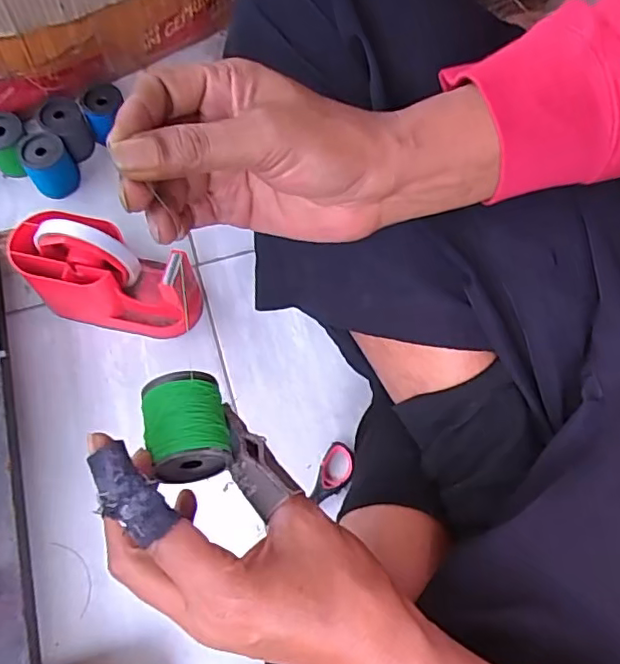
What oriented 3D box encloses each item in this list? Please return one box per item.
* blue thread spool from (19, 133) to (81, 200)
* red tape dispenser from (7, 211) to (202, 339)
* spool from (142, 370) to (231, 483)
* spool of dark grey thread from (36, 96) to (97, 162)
[{"bbox_3d":[-0.260,-0.165,0.579,0.044,0.055,0.043,1,67,-2],"label":"blue thread spool"},{"bbox_3d":[-0.176,-0.050,0.502,0.144,0.107,0.061,13,68,4],"label":"red tape dispenser"},{"bbox_3d":[-0.068,0.051,0.316,0.043,0.036,0.054,-12,68,-7],"label":"spool"},{"bbox_3d":[-0.246,-0.206,0.587,0.040,0.048,0.038,1,67,-2],"label":"spool of dark grey thread"}]

